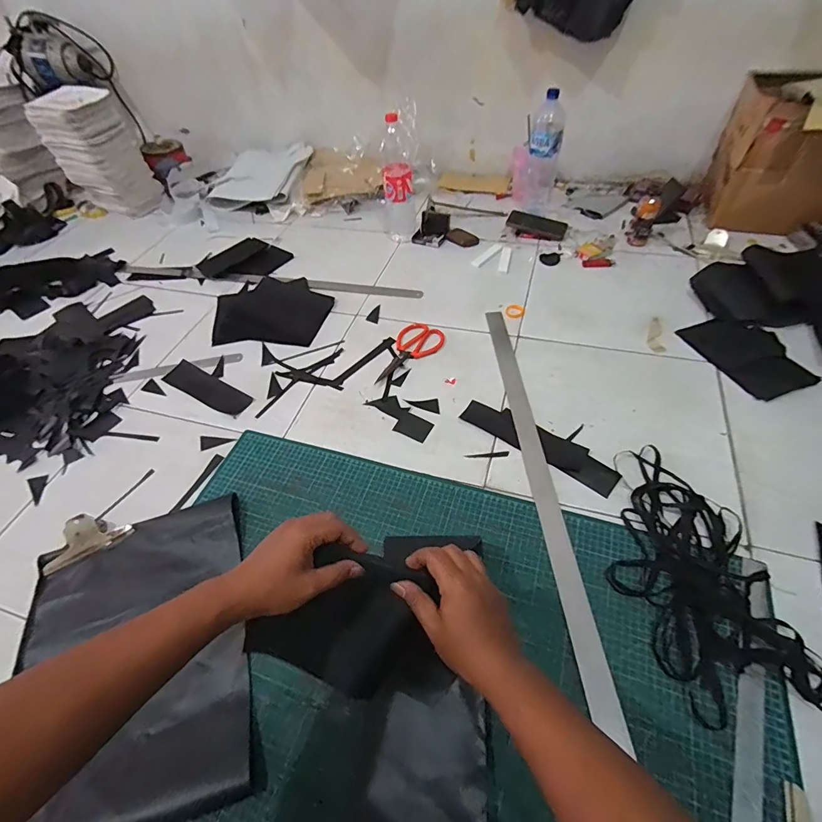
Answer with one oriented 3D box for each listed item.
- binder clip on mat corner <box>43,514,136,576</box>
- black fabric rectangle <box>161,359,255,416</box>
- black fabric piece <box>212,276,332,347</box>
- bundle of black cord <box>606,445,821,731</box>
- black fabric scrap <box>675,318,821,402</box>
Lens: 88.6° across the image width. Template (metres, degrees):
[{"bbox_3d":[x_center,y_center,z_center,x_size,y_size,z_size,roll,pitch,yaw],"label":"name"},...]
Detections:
[{"bbox_3d":[-0.543,0.212,0.706,0.136,0.044,0.066,-24,53,-13],"label":"binder clip on mat corner"},{"bbox_3d":[-0.455,-0.050,0.937,0.246,0.008,0.071,24,53,24],"label":"black fabric rectangle"},{"bbox_3d":[-0.365,-0.265,1.098,0.313,0.008,0.265,0,51,6],"label":"black fabric piece"},{"bbox_3d":[0.399,0.221,0.611,0.194,0.018,0.359,-9,51,-1],"label":"bundle of black cord"},{"bbox_3d":[0.697,-0.121,0.870,0.165,0.011,0.223,-19,52,-9],"label":"black fabric scrap"}]

